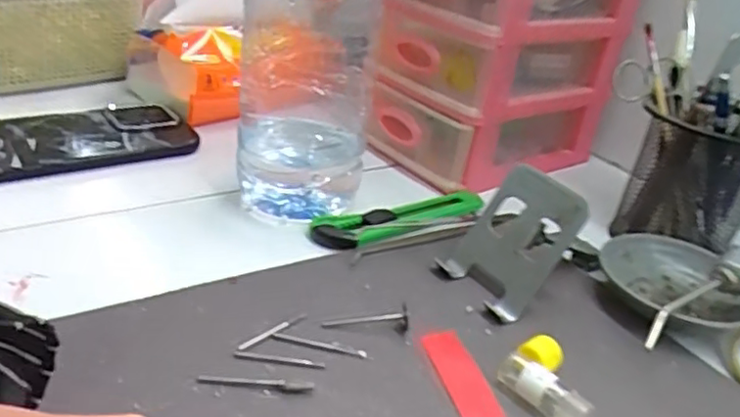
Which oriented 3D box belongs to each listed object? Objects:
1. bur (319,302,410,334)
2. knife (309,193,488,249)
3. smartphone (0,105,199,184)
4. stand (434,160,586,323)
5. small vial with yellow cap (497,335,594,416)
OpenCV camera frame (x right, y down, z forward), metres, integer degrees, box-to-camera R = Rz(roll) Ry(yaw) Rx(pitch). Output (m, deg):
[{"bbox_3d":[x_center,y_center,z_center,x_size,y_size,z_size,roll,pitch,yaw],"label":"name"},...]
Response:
[{"bbox_3d":[-0.001,0.056,0.328,0.044,0.010,0.011,0,30,-14],"label":"bur"},{"bbox_3d":[0.025,0.006,0.431,0.133,0.009,0.035,-9,33,-28],"label":"knife"},{"bbox_3d":[-0.216,-0.049,0.461,0.164,0.011,0.078,-16,44,-36],"label":"smartphone"},{"bbox_3d":[0.079,0.016,0.365,0.047,0.063,0.062,-14,35,-34],"label":"stand"},{"bbox_3d":[0.086,0.081,0.302,0.043,0.018,0.034,29,36,34],"label":"small vial with yellow cap"}]

